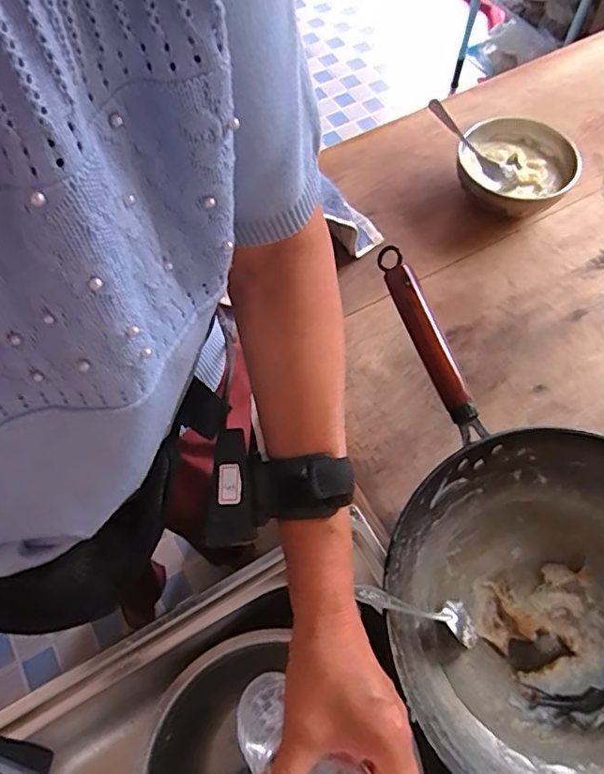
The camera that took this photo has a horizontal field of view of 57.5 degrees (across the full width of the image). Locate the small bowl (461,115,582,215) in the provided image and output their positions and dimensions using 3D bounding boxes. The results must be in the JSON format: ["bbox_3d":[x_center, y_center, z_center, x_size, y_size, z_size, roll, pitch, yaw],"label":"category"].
[{"bbox_3d":[0.288,-0.295,0.755,0.150,0.067,0.151,0,63,1],"label":"small bowl"}]

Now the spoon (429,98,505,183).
[{"bbox_3d":[0.218,-0.325,0.731,0.022,0.023,0.141,-36,83,-18],"label":"spoon"}]

